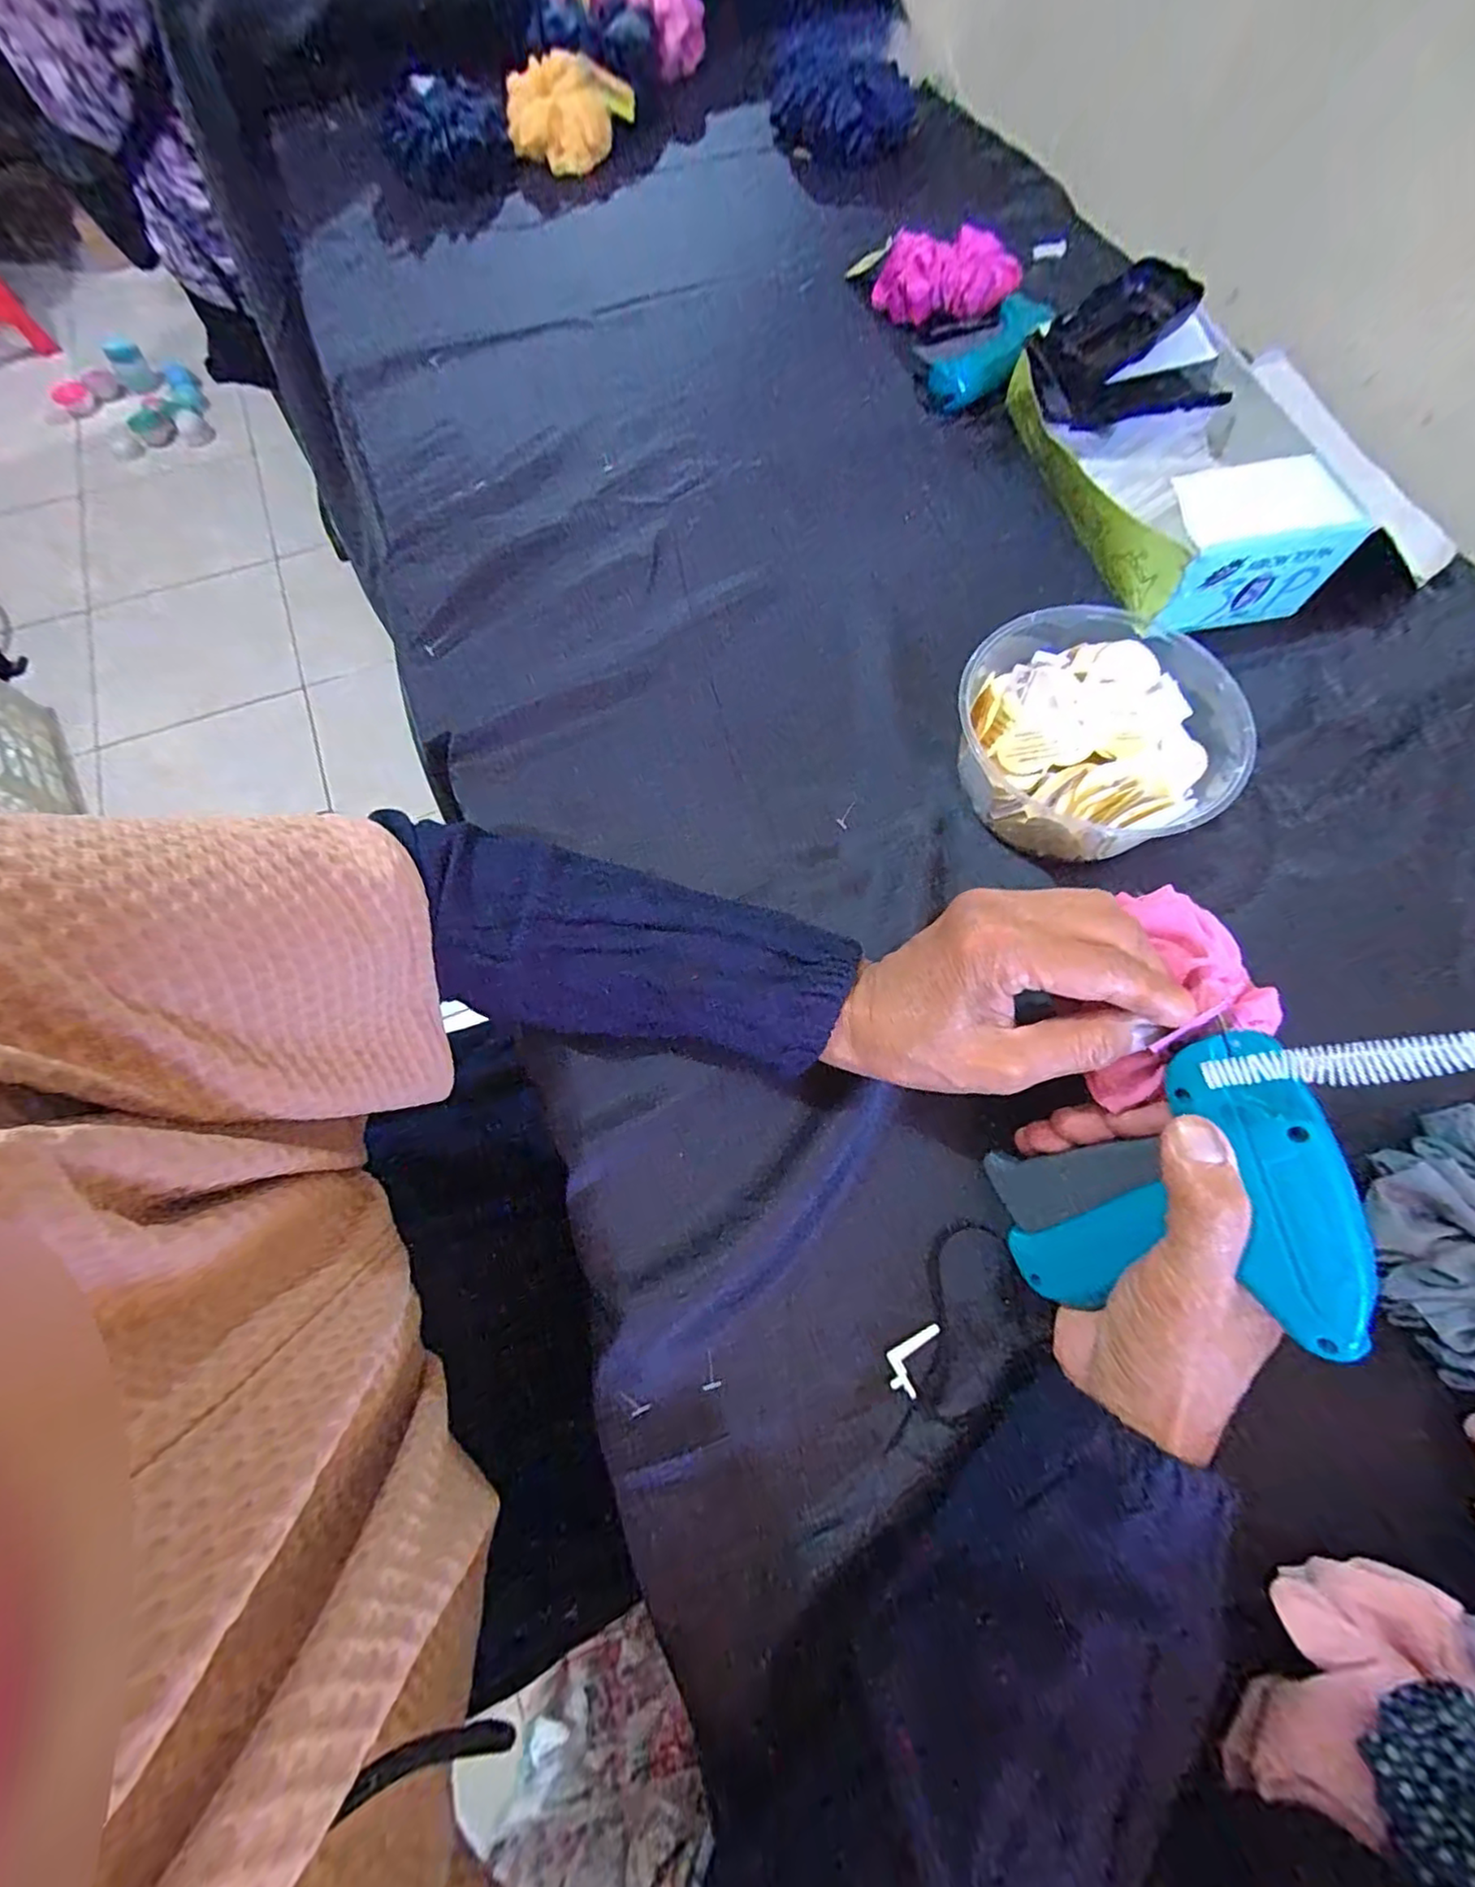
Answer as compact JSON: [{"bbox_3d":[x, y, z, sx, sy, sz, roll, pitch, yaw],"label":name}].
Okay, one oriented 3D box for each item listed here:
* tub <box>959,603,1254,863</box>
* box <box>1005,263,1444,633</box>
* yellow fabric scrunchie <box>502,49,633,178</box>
[{"bbox_3d":[0.194,-0.118,0.346,0.137,0.075,0.132,0,69,0],"label":"tub"},{"bbox_3d":[0.283,-0.327,0.419,0.126,0.068,0.235,-12,69,-4],"label":"box"},{"bbox_3d":[-0.165,-0.811,0.623,0.112,0.056,0.112,0,69,0],"label":"yellow fabric scrunchie"}]

